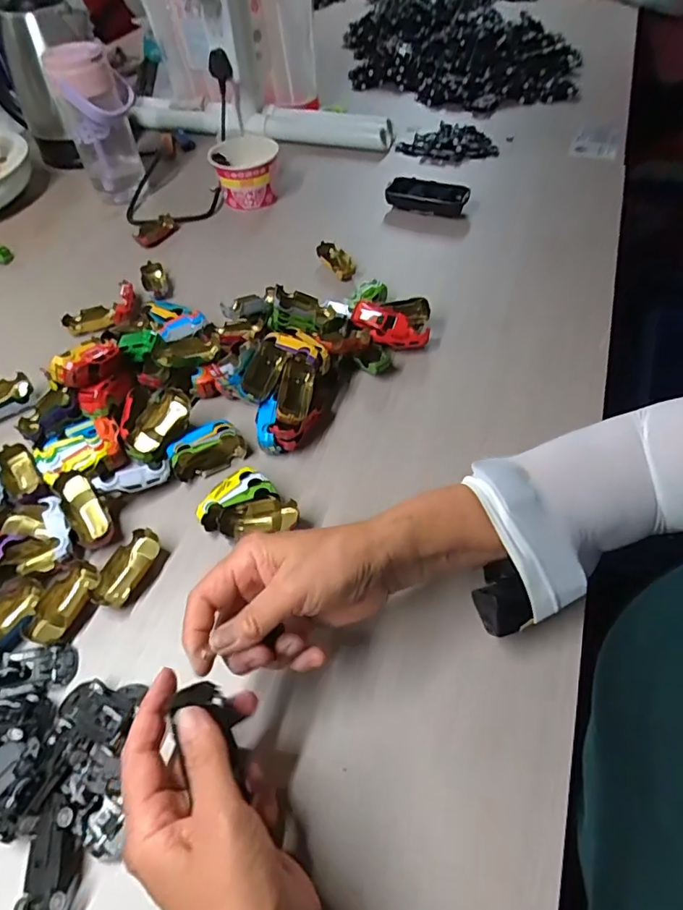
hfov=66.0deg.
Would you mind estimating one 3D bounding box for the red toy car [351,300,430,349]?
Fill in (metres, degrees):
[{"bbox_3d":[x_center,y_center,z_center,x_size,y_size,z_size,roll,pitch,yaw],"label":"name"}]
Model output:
[{"bbox_3d":[0.050,-0.135,0.547,0.081,0.030,0.034,27,59,5],"label":"red toy car"}]

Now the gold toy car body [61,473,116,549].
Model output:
[{"bbox_3d":[-0.214,0.049,0.440,0.030,0.015,0.066,-29,73,-16],"label":"gold toy car body"}]

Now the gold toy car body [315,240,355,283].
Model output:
[{"bbox_3d":[-0.004,-0.241,0.654,0.031,0.025,0.063,-31,57,-17],"label":"gold toy car body"}]

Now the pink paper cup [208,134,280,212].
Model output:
[{"bbox_3d":[-0.138,-0.415,0.758,0.094,0.062,0.100,-14,53,-5],"label":"pink paper cup"}]

